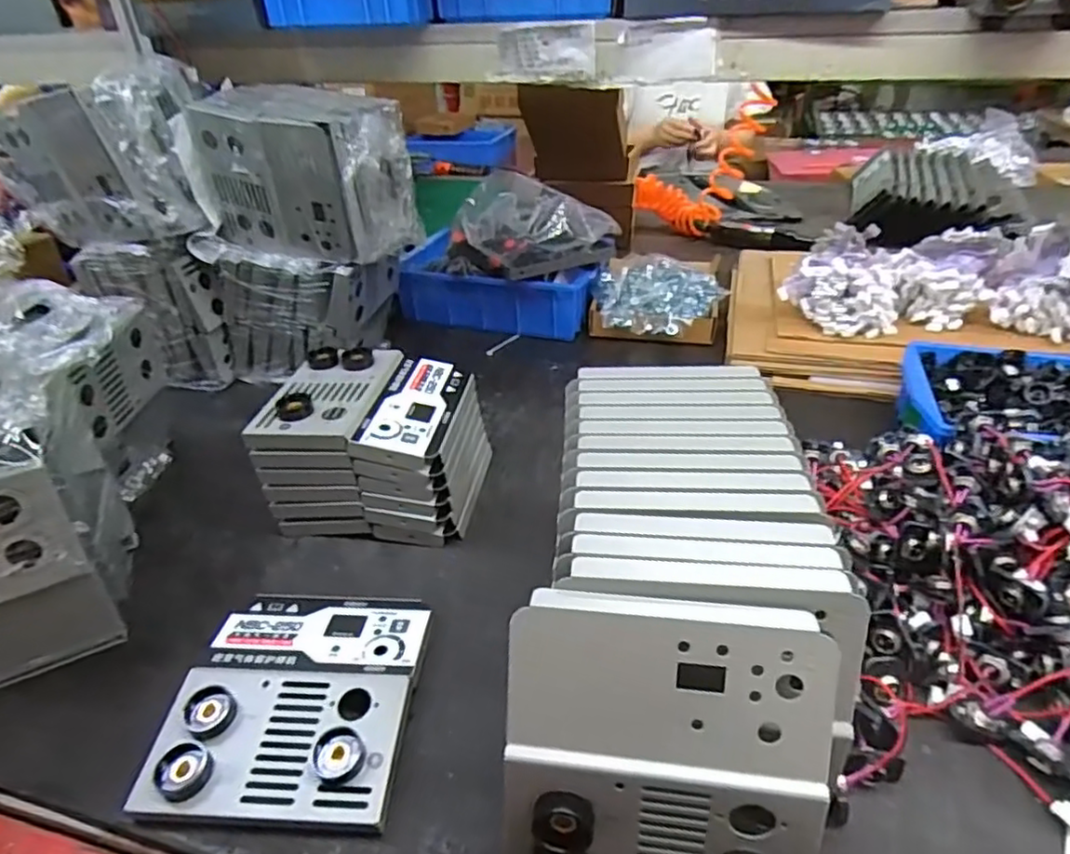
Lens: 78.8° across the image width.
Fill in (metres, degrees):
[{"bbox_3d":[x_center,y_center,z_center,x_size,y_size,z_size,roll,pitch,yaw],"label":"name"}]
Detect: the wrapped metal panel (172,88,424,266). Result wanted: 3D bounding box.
[{"bbox_3d":[-0.264,-0.290,0.754,0.213,0.161,0.135,10,36,18],"label":"wrapped metal panel"}]

